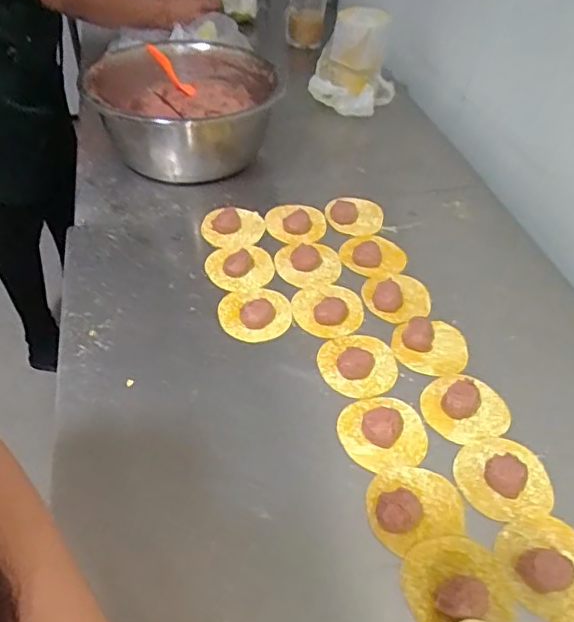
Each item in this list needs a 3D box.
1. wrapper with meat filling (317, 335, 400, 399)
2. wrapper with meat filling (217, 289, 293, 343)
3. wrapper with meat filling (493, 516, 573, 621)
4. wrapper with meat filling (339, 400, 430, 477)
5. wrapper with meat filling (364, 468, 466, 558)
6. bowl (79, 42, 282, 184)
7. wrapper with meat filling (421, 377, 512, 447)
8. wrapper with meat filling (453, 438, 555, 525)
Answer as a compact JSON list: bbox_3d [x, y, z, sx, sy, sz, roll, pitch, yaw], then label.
[{"bbox_3d":[0.076,0.049,0.600,0.079,0.021,0.081,0,46,0],"label":"wrapper with meat filling"},{"bbox_3d":[-0.036,0.002,0.648,0.082,0.012,0.078,0,46,0],"label":"wrapper with meat filling"},{"bbox_3d":[0.214,0.197,0.458,0.079,0.024,0.070,-12,47,-12],"label":"wrapper with meat filling"},{"bbox_3d":[0.094,0.110,0.540,0.080,0.020,0.077,0,46,0],"label":"wrapper with meat filling"},{"bbox_3d":[0.109,0.160,0.486,0.084,0.025,0.066,-14,48,-14],"label":"wrapper with meat filling"},{"bbox_3d":[-0.176,-0.314,0.895,0.280,0.120,0.280,0,46,0],"label":"bowl"},{"bbox_3d":[0.178,0.092,0.566,0.083,0.024,0.072,-15,48,-15],"label":"wrapper with meat filling"},{"bbox_3d":[0.195,0.147,0.511,0.078,0.013,0.083,0,46,0],"label":"wrapper with meat filling"}]

